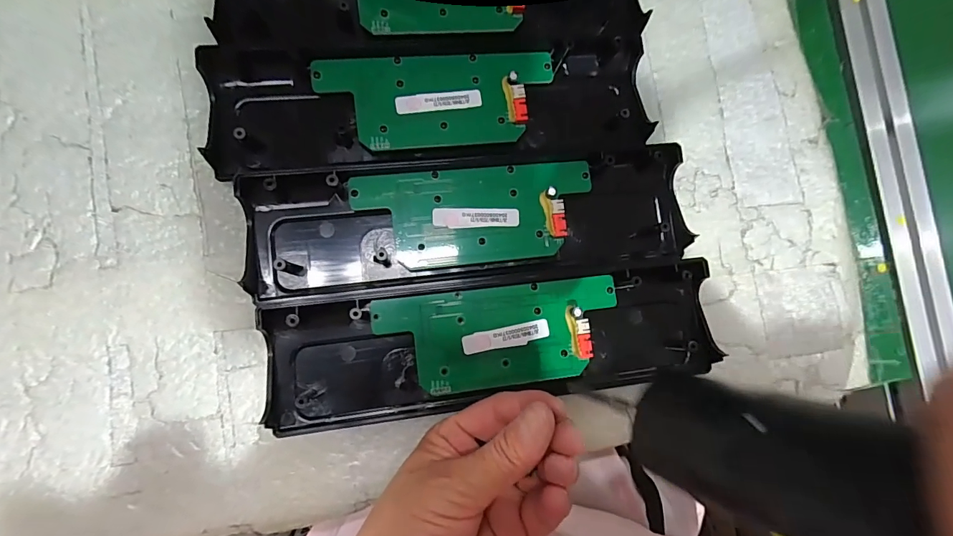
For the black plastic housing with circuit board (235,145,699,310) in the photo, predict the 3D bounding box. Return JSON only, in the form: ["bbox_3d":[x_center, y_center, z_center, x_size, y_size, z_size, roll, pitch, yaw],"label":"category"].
[{"bbox_3d":[0.002,-0.025,0.236,0.245,0.017,0.068,-6,85,-8],"label":"black plastic housing with circuit board"}]

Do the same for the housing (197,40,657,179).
[{"bbox_3d":[-0.021,-0.096,0.241,0.246,0.014,0.072,-7,85,-8],"label":"housing"}]

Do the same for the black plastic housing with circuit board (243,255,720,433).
[{"bbox_3d":[0.015,0.042,0.231,0.245,0.017,0.067,-6,85,-8],"label":"black plastic housing with circuit board"}]

